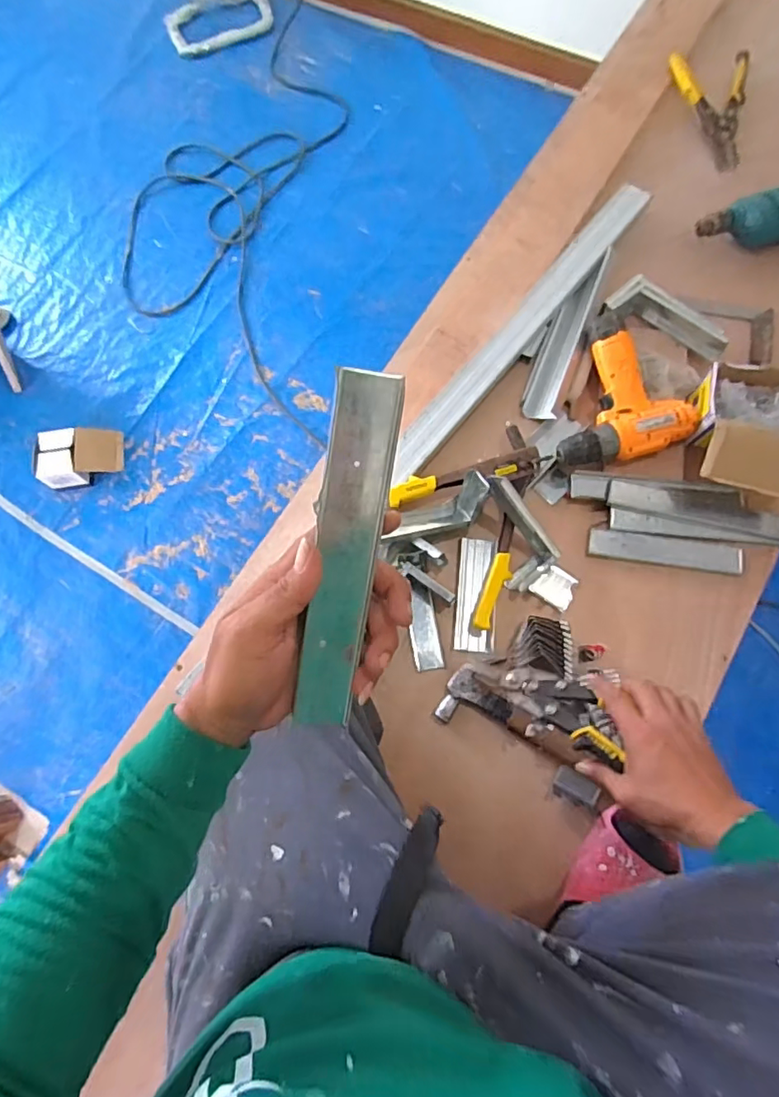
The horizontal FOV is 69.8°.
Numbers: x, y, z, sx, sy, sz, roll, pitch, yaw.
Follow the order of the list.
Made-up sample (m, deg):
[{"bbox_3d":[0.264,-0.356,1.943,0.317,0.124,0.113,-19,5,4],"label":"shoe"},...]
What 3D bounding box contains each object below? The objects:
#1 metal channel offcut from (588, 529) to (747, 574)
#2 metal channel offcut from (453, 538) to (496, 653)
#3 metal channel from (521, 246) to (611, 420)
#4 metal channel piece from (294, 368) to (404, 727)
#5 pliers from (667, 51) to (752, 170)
[{"bbox_3d":[0.366,0.003,0.744,0.193,0.017,0.038,8,74,5],"label":"metal channel offcut"},{"bbox_3d":[0.114,0.057,0.731,0.048,0.021,0.151,5,76,1],"label":"metal channel offcut"},{"bbox_3d":[0.261,-0.319,0.833,0.050,0.031,0.284,19,76,9],"label":"metal channel"},{"bbox_3d":[-0.027,0.010,0.337,0.036,0.012,0.223,10,108,3],"label":"metal channel piece"},{"bbox_3d":[0.553,-0.748,0.950,0.133,0.017,0.243,2,74,4],"label":"pliers"}]

